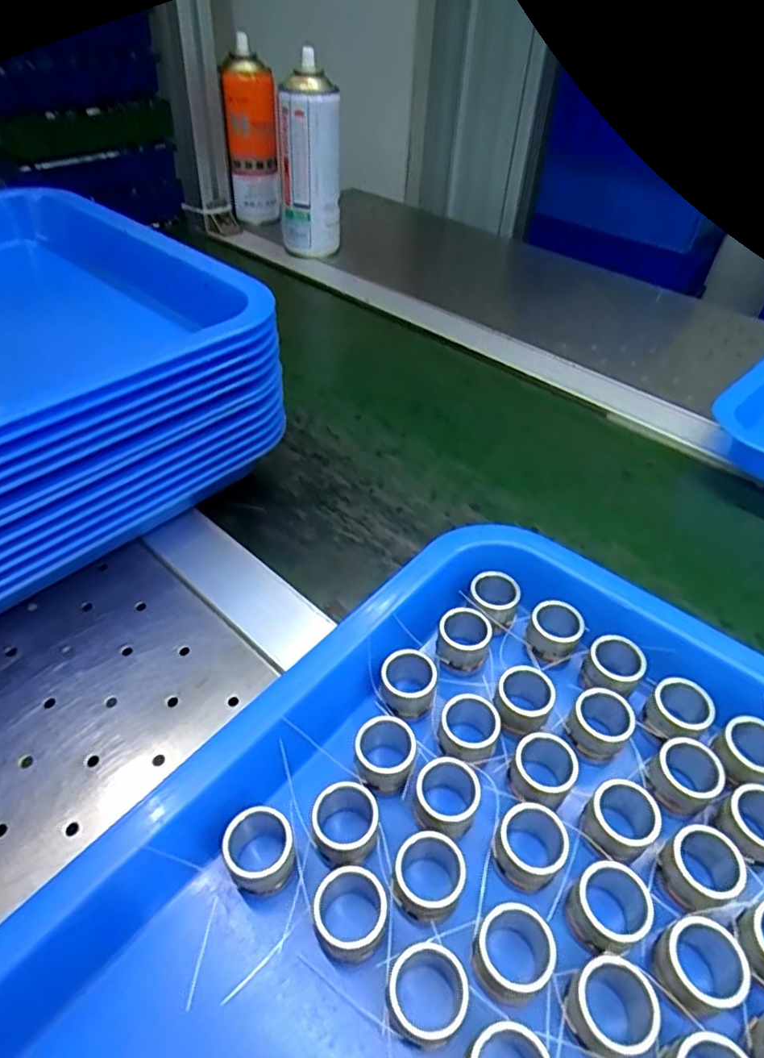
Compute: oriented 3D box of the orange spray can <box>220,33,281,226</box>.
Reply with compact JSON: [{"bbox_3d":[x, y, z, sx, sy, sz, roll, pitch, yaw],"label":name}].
[{"bbox_3d":[-0.156,-0.466,0.744,0.059,0.168,0.051,-3,44,-8],"label":"orange spray can"}]

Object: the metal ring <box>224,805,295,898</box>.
[{"bbox_3d":[-0.045,0.118,0.227,0.024,0.019,0.024,3,43,-2],"label":"metal ring"}]

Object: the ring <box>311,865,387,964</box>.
[{"bbox_3d":[-0.011,0.133,0.214,0.024,0.017,0.024,24,47,20],"label":"ring"}]

